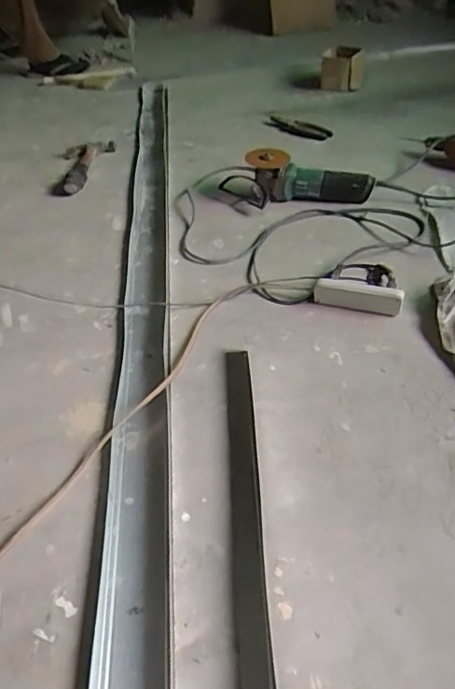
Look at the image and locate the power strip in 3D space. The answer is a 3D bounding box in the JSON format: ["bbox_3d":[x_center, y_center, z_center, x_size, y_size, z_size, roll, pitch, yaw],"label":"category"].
[{"bbox_3d":[0.219,-0.080,0.896,0.143,0.041,0.034,11,46,16],"label":"power strip"}]

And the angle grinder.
[{"bbox_3d":[0.160,-0.384,1.234,0.342,0.109,0.114,0,44,5],"label":"angle grinder"}]

